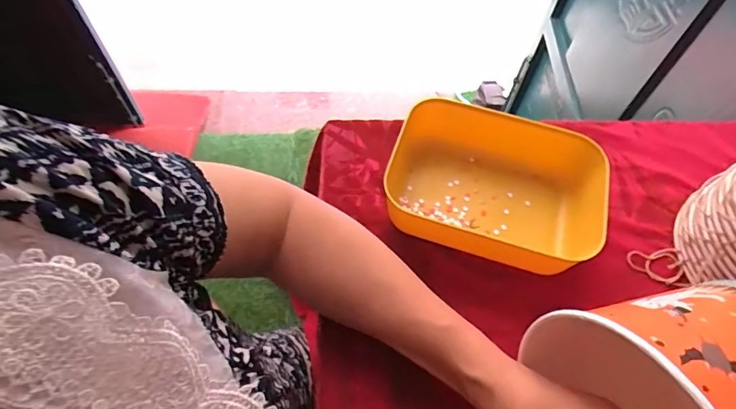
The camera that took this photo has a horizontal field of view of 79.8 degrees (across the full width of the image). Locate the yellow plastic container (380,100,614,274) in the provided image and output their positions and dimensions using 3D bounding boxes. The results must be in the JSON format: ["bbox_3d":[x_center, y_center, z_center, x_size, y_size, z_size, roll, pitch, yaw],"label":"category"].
[{"bbox_3d":[0.116,-0.021,0.419,0.195,0.056,0.140,15,58,7],"label":"yellow plastic container"}]

